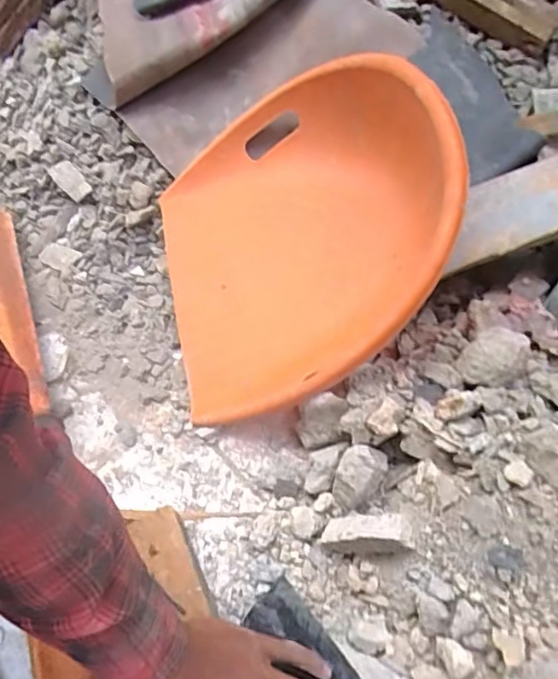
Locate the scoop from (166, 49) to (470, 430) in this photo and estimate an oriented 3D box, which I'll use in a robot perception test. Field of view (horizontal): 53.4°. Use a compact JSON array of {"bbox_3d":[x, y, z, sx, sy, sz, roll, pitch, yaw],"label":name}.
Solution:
[{"bbox_3d":[0.007,-0.156,0.655,0.373,0.151,0.417,-23,55,7],"label":"scoop"}]

